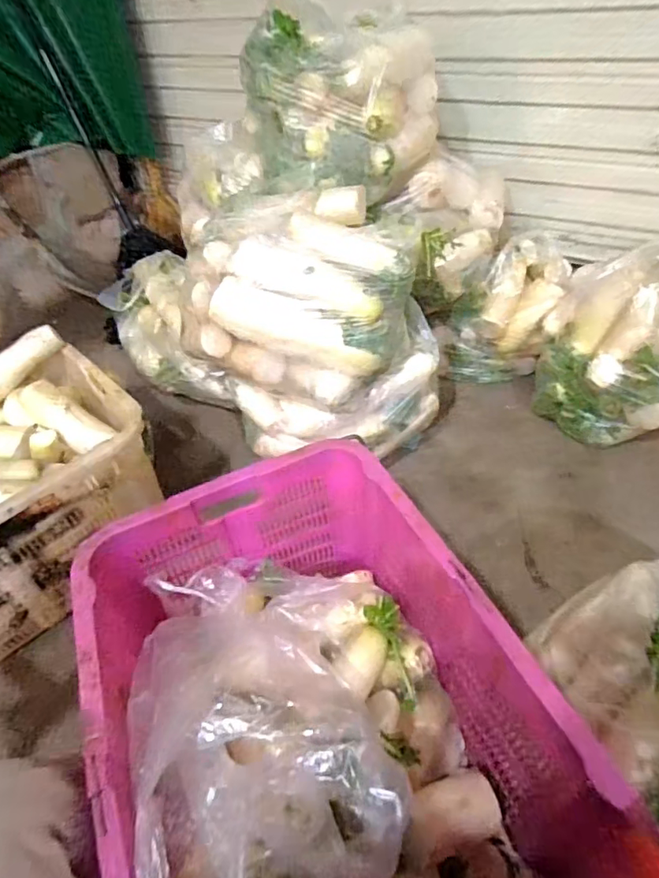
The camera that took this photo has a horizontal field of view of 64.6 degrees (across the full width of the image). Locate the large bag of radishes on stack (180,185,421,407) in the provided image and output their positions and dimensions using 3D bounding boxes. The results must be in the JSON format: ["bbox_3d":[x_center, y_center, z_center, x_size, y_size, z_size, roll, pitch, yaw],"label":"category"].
[{"bbox_3d":[-0.062,-0.298,1.038,0.437,0.275,0.295,13,46,18],"label":"large bag of radishes on stack"}]

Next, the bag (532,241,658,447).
[{"bbox_3d":[0.723,-0.230,1.238,0.367,0.366,0.343,26,51,29],"label":"bag"}]

